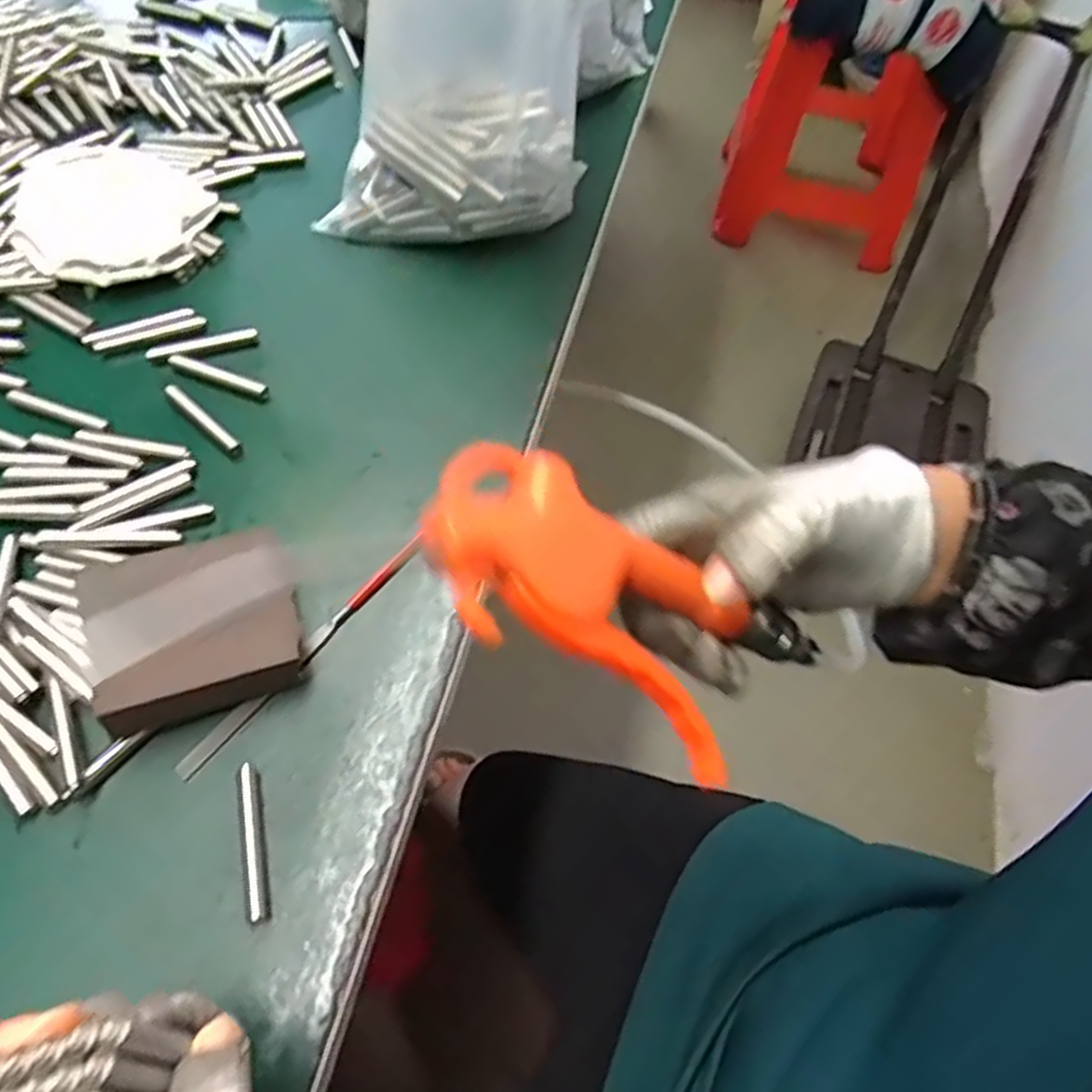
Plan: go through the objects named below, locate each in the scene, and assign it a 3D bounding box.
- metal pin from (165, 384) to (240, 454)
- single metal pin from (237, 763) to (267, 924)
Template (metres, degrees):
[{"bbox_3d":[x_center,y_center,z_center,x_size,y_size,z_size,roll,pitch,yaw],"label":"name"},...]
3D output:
[{"bbox_3d":[-0.179,-0.067,0.401,0.058,0.004,0.008,38,64,19],"label":"metal pin"},{"bbox_3d":[-0.114,0.114,0.298,0.008,0.007,0.059,-13,60,-10],"label":"single metal pin"}]

